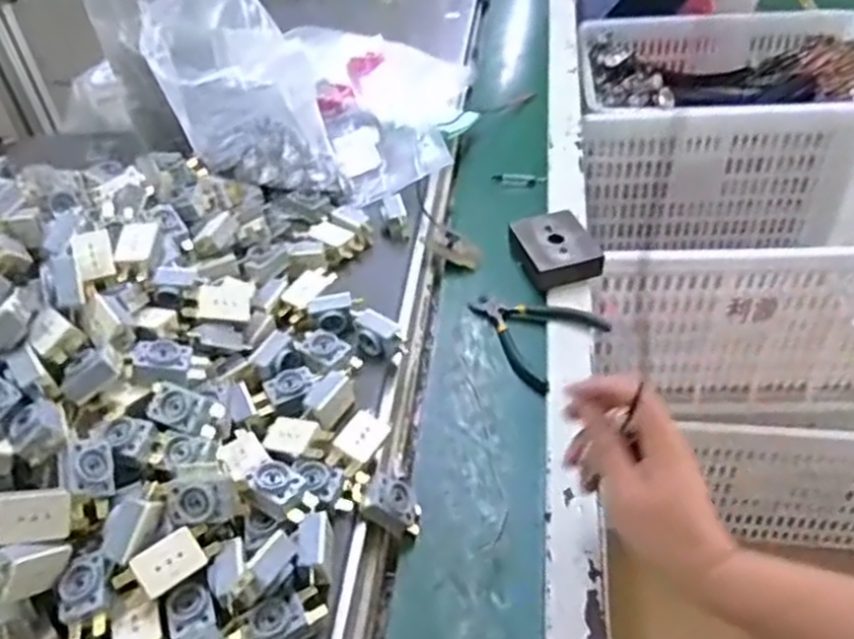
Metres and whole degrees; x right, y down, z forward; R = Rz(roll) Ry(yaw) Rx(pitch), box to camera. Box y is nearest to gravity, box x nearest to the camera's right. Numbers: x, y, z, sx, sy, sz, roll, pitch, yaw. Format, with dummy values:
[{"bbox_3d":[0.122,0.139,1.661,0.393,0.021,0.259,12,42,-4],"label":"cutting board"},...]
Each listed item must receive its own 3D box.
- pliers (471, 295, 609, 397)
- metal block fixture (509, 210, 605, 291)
[{"bbox_3d":[0.084,0.009,0.657,0.114,0.008,0.093,28,53,30],"label":"pliers"},{"bbox_3d":[0.122,-0.069,0.716,0.067,0.029,0.074,-15,44,-10],"label":"metal block fixture"}]

